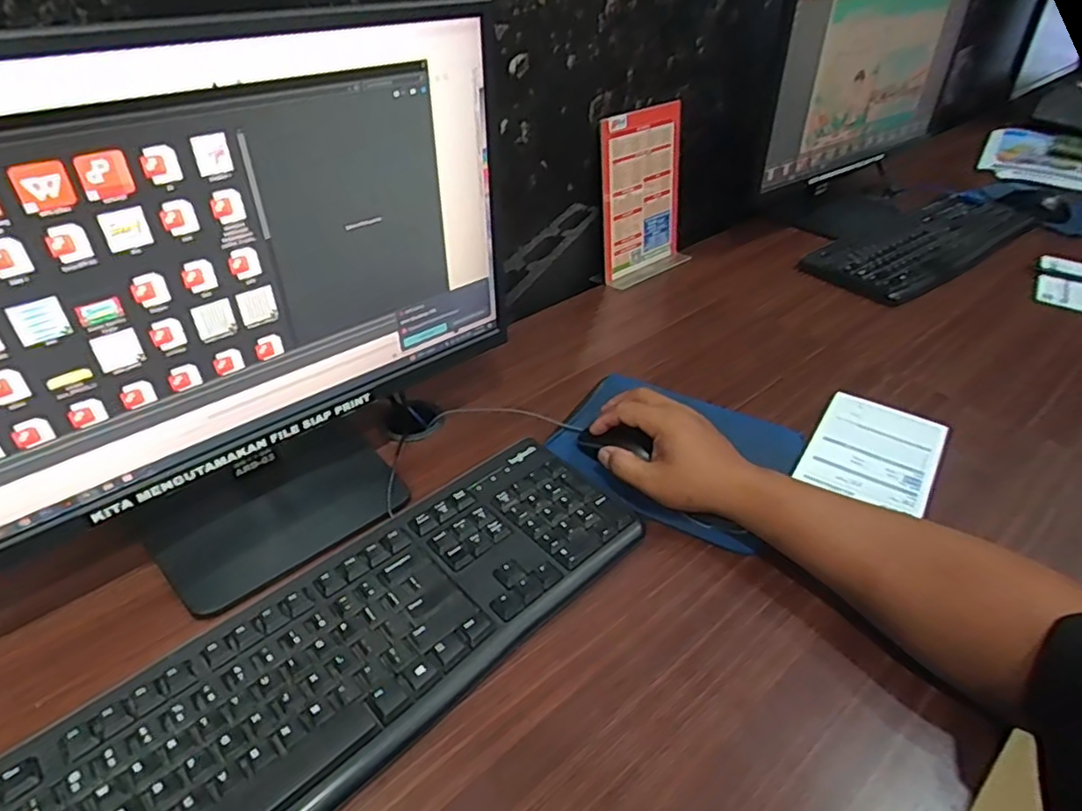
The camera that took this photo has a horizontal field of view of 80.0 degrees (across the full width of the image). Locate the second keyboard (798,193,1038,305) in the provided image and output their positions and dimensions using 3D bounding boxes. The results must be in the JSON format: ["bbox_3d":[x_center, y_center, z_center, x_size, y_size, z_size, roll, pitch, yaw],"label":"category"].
[{"bbox_3d":[0.606,-0.259,1.003,0.484,0.023,0.158,-27,45,-31],"label":"second keyboard"}]

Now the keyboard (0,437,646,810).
[{"bbox_3d":[-0.116,0.158,0.446,0.419,0.015,0.149,-30,47,-33],"label":"keyboard"}]

